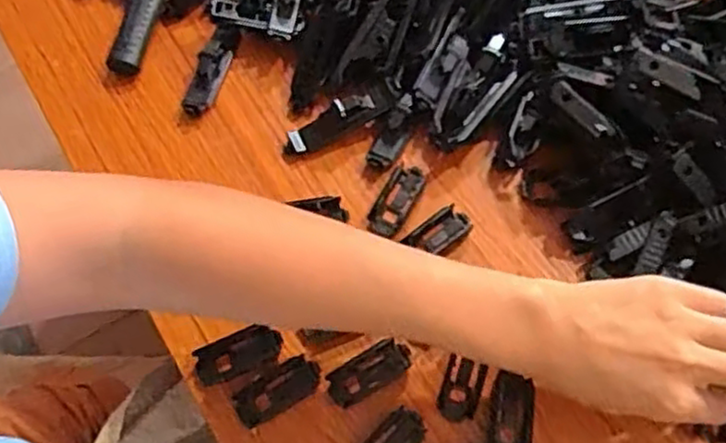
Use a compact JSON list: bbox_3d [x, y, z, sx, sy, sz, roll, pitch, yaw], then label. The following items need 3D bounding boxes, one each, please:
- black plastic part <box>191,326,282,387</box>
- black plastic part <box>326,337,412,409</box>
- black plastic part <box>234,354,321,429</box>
[{"bbox_3d":[-0.070,0.076,0.412,0.049,0.009,0.023,-23,68,-8],"label":"black plastic part"},{"bbox_3d":[0.004,0.085,0.411,0.049,0.004,0.021,-30,69,-11],"label":"black plastic part"},{"bbox_3d":[-0.047,0.095,0.407,0.050,0.006,0.022,-30,69,-11],"label":"black plastic part"}]

